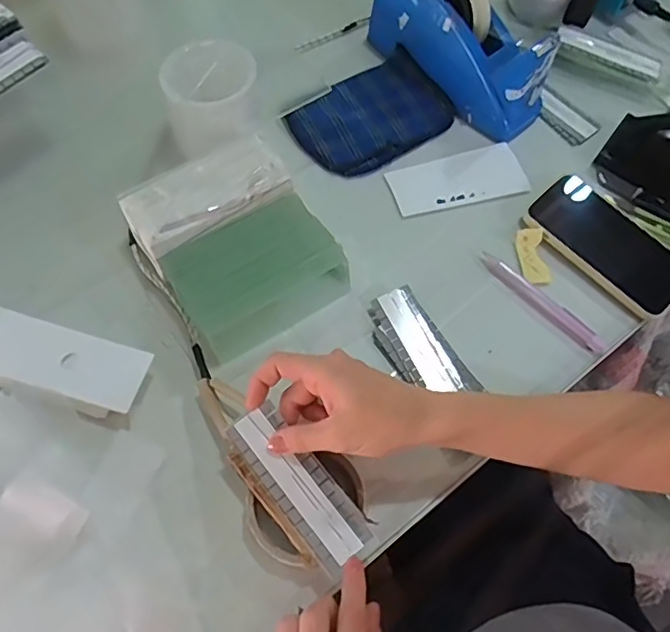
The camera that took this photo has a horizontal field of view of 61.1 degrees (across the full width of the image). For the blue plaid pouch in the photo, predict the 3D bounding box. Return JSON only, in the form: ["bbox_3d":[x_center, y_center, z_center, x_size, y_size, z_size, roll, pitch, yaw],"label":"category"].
[{"bbox_3d":[0.040,-0.221,0.620,0.169,0.029,0.112,-31,69,-18],"label":"blue plaid pouch"}]

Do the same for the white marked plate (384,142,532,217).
[{"bbox_3d":[0.131,-0.144,0.602,0.148,0.005,0.068,-17,65,-12],"label":"white marked plate"}]

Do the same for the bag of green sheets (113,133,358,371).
[{"bbox_3d":[-0.087,-0.063,0.512,0.139,0.066,0.162,-34,69,-19],"label":"bag of green sheets"}]

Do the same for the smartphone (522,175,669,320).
[{"bbox_3d":[0.275,-0.073,0.569,0.088,0.016,0.160,-41,77,-20],"label":"smartphone"}]

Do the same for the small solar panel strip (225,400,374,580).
[{"bbox_3d":[-0.026,0.123,0.415,0.042,0.009,0.125,-36,83,-17],"label":"small solar panel strip"}]

